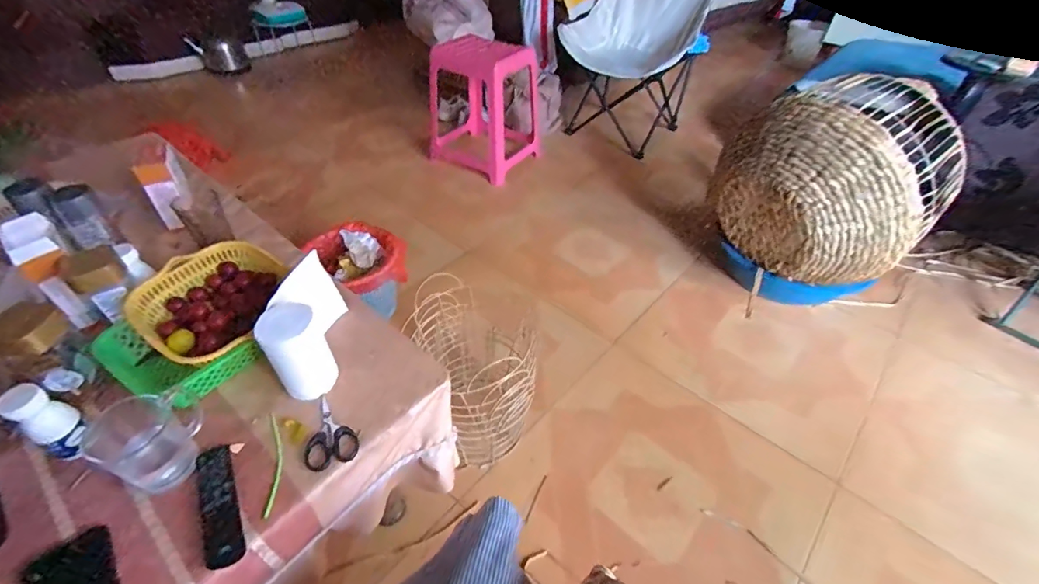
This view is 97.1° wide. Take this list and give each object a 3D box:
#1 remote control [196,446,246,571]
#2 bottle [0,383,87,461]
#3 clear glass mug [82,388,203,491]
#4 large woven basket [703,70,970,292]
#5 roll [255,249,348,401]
[{"bbox_3d":[-0.350,0.245,0.533,0.040,0.018,0.149,-23,49,-23],"label":"remote control"},{"bbox_3d":[-0.556,0.155,0.545,0.050,0.098,0.044,6,44,5],"label":"bottle"},{"bbox_3d":[-0.444,0.171,0.552,0.107,0.087,0.116,29,50,25],"label":"clear glass mug"},{"bbox_3d":[0.822,-0.299,1.242,0.340,0.438,0.514,-30,53,-29],"label":"large woven basket"},{"bbox_3d":[-0.309,0.043,0.667,0.063,0.126,0.189,-4,44,-6],"label":"roll"}]

